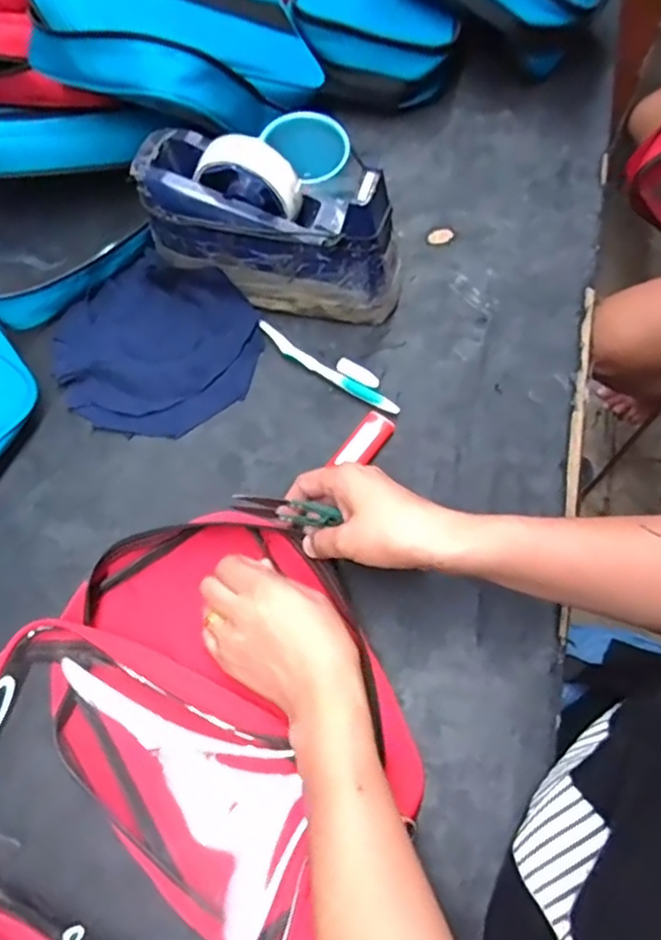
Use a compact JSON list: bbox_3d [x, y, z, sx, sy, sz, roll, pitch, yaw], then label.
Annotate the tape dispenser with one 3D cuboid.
[{"bbox_3d":[-0.046,-0.191,0.519,0.204,0.120,0.065,15,66,10],"label":"tape dispenser"}]

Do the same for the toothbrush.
[{"bbox_3d":[-0.004,-0.082,0.524,0.139,0.010,0.013,33,70,17],"label":"toothbrush"}]

